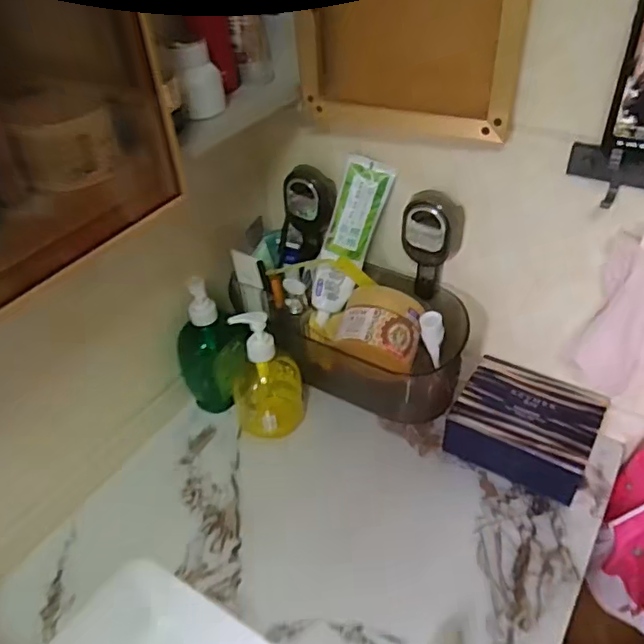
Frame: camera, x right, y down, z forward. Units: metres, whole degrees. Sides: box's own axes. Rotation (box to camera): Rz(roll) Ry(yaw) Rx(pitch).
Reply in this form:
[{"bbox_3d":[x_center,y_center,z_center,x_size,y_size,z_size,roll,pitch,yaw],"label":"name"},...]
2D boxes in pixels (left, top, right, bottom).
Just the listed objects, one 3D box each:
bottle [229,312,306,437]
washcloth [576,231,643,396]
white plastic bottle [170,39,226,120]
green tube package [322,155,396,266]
[{"bbox_3d":[-0.066,0.062,0.695,0.085,0.173,0.072,-9,39,-8],"label":"bottle"},{"bbox_3d":[0.304,-0.006,0.553,0.081,0.169,0.034,10,43,16],"label":"washcloth"},{"bbox_3d":[-0.110,-0.220,0.524,0.039,0.061,0.041,-11,41,-7],"label":"white plastic bottle"},{"bbox_3d":[0.043,-0.127,0.669,0.053,0.120,0.012,14,23,-5],"label":"green tube package"}]

